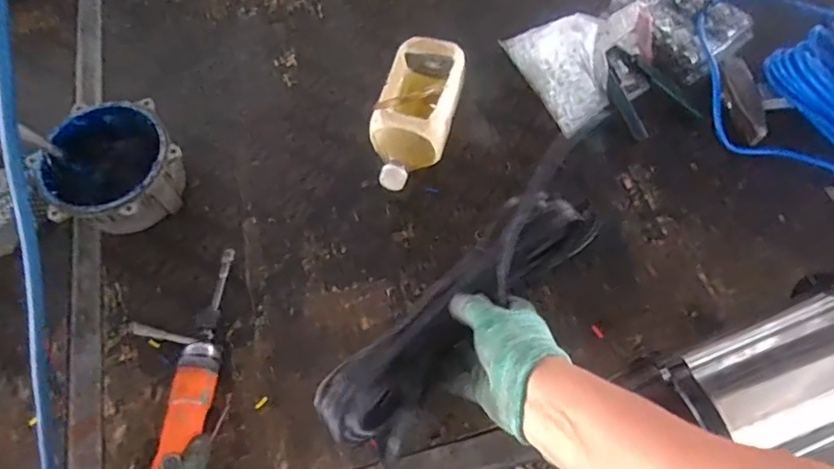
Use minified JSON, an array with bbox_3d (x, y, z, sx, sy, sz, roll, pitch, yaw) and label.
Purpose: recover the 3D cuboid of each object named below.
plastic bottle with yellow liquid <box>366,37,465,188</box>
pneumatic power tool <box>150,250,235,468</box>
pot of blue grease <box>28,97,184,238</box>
[{"bbox_3d":[-0.002,-0.149,0.717,0.095,0.078,0.213,12,62,8],"label":"plastic bottle with yellow liquid"},{"bbox_3d":[-0.230,0.132,0.596,0.043,0.037,0.243,2,55,3],"label":"pneumatic power tool"},{"bbox_3d":[-0.358,-0.070,0.677,0.146,0.087,0.160,-1,61,1],"label":"pot of blue grease"}]

